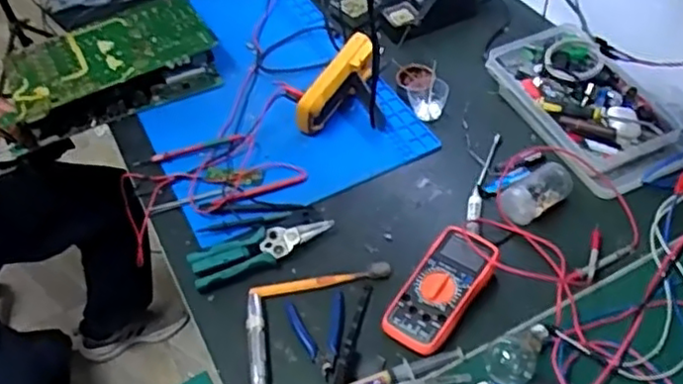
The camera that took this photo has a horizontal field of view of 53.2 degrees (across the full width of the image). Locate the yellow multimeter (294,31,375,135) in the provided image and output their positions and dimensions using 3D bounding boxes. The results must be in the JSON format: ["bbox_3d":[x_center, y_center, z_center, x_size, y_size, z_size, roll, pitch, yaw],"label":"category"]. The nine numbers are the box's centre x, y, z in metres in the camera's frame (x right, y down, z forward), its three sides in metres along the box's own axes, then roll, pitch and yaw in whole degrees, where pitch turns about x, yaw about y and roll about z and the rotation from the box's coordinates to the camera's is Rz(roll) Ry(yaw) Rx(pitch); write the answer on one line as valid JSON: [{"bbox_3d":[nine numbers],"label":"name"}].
[{"bbox_3d":[-0.009,-0.172,1.101,0.046,0.080,0.189,29,70,28],"label":"yellow multimeter"}]

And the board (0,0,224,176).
[{"bbox_3d":[-0.432,-0.217,1.219,0.404,0.080,0.245,-27,51,-18],"label":"board"}]

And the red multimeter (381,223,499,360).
[{"bbox_3d":[0.126,0.126,0.859,0.083,0.044,0.173,26,55,26],"label":"red multimeter"}]

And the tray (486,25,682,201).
[{"bbox_3d":[0.386,-0.144,1.069,0.203,0.049,0.350,-18,48,-11],"label":"tray"}]

